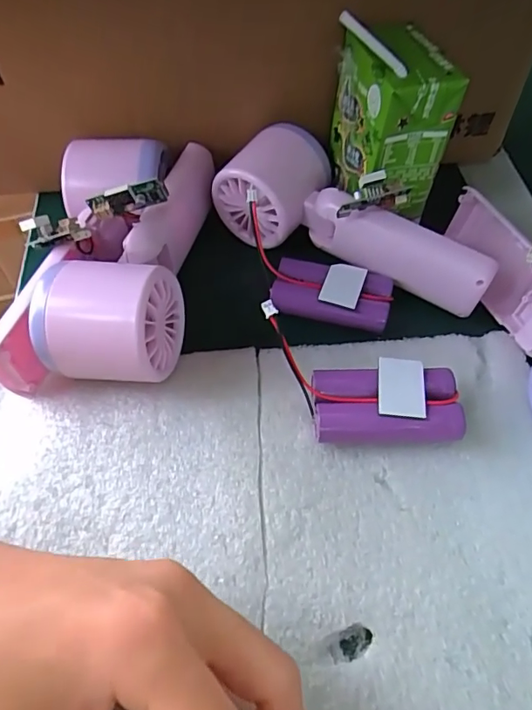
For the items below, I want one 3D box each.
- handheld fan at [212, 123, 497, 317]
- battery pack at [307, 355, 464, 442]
[{"bbox_3d":[0.051,-0.079,0.297,0.162,0.049,0.053,27,59,16],"label":"handheld fan"},{"bbox_3d":[0.056,0.023,0.242,0.067,0.022,0.033,-1,56,-2],"label":"battery pack"}]

